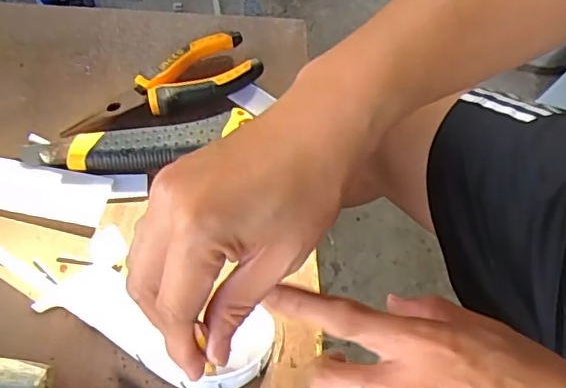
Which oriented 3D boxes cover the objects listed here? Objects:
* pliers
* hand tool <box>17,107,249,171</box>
[{"bbox_3d":[-0.093,-0.082,0.442,0.153,0.019,0.045,-25,66,-20],"label":"pliers"},{"bbox_3d":[-0.107,-0.036,0.414,0.162,0.013,0.033,-6,61,-12],"label":"hand tool"}]

